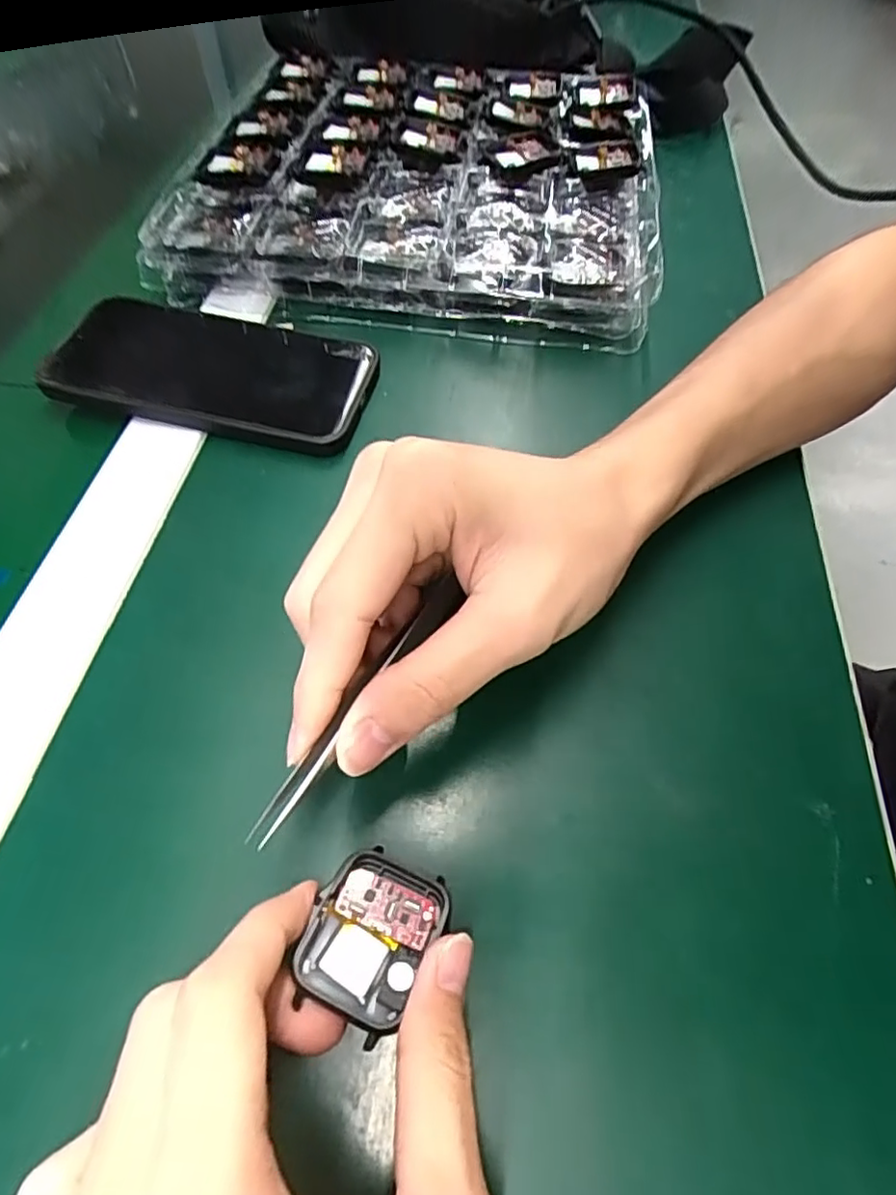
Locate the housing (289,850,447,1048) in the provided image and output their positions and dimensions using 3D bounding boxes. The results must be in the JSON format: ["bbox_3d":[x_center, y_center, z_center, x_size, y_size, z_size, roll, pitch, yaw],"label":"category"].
[{"bbox_3d":[-0.024,0.103,0.187,0.035,0.011,0.046,26,48,11],"label":"housing"}]

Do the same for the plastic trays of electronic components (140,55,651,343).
[{"bbox_3d":[-0.013,-0.278,0.396,0.292,0.038,0.260,9,58,5],"label":"plastic trays of electronic components"}]

